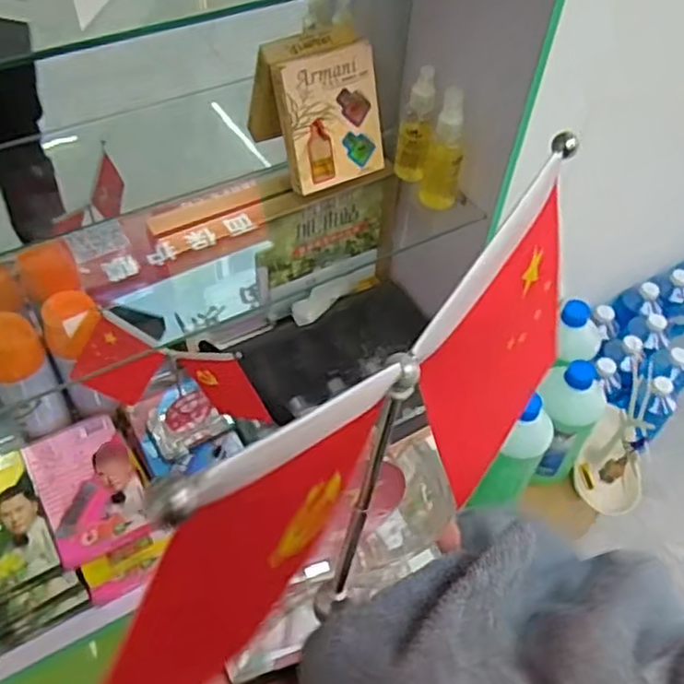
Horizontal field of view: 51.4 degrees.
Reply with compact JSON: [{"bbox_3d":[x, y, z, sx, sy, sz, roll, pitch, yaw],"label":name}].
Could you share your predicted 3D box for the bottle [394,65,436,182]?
[{"bbox_3d":[0.082,-0.235,0.791,0.032,0.137,0.032,5,51,0],"label":"bottle"}]

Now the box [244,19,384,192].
[{"bbox_3d":[-0.026,-0.266,0.798,0.118,0.132,0.119,-20,55,-19],"label":"box"}]

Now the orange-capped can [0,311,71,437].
[{"bbox_3d":[-0.362,0.042,0.812,0.067,0.172,0.053,-27,58,-23],"label":"orange-capped can"}]

